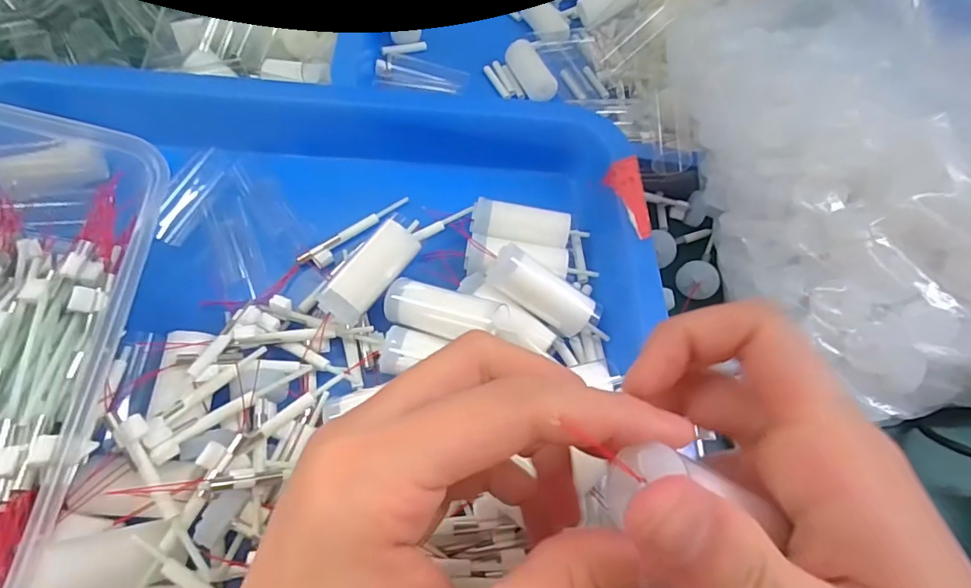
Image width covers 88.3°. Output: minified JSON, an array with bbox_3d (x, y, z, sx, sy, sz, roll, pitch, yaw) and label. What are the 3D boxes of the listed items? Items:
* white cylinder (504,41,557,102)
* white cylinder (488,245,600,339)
[{"bbox_3d":[0.029,-0.146,0.328,0.017,0.014,0.046,-24,74,-20],"label":"white cylinder"},{"bbox_3d":[0.026,-0.001,0.221,0.051,0.014,0.016,35,57,-6],"label":"white cylinder"}]

